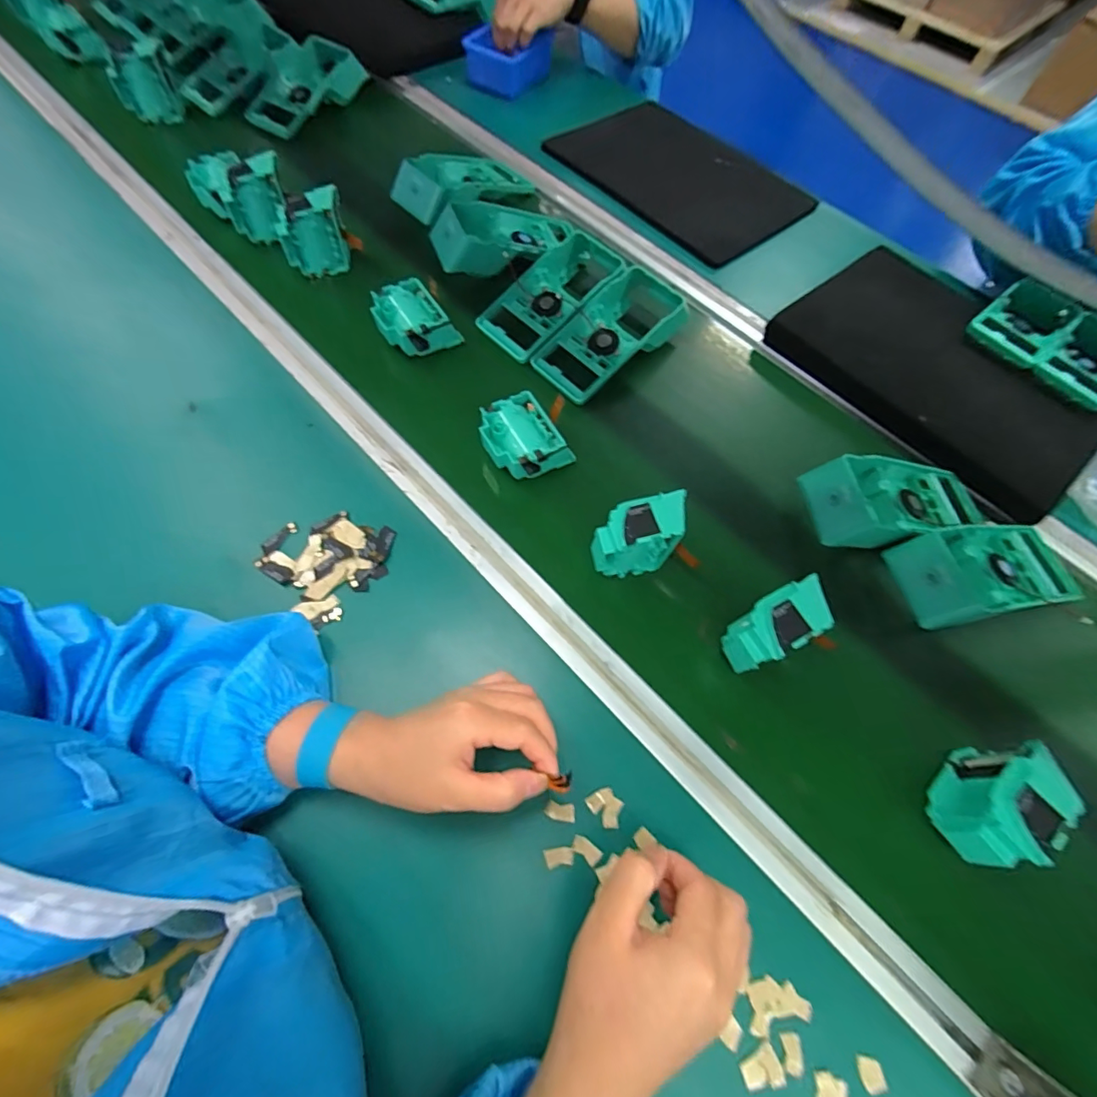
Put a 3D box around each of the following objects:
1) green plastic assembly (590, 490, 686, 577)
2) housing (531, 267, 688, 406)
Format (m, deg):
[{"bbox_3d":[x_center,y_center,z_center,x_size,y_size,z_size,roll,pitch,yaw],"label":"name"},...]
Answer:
[{"bbox_3d":[0.076,-0.008,0.434,0.077,0.077,0.040,-12,66,-8],"label":"green plastic assembly"},{"bbox_3d":[0.071,-0.242,0.565,0.187,0.057,0.083,-39,72,-19],"label":"housing"}]

